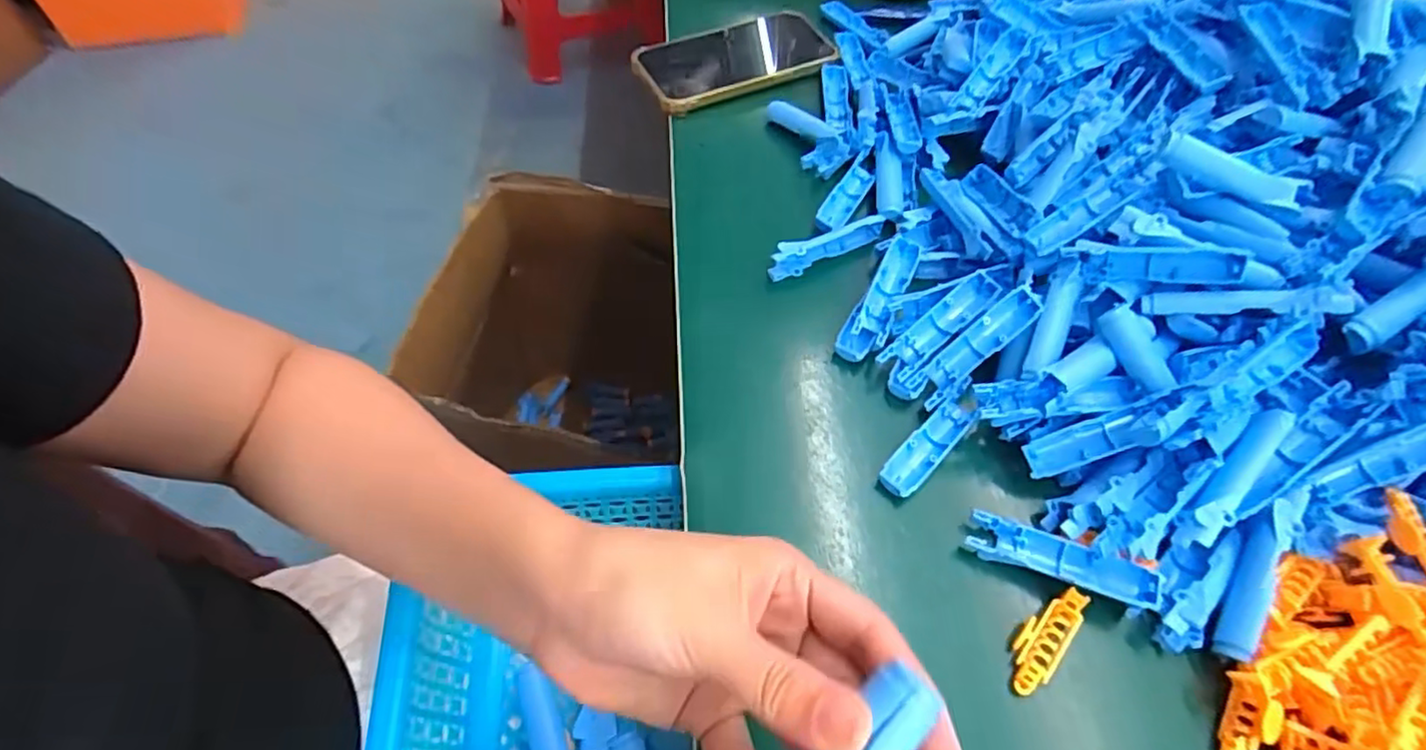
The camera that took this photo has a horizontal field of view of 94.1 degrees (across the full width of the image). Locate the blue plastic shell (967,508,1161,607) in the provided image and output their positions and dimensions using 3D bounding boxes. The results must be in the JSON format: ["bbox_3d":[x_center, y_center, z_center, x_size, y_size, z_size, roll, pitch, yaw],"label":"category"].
[{"bbox_3d":[0.154,0.082,0.295,0.077,0.011,0.019,22,58,11],"label":"blue plastic shell"}]

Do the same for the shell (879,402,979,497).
[{"bbox_3d":[0.109,0.035,0.331,0.066,0.009,0.018,-39,66,-25],"label":"shell"}]

